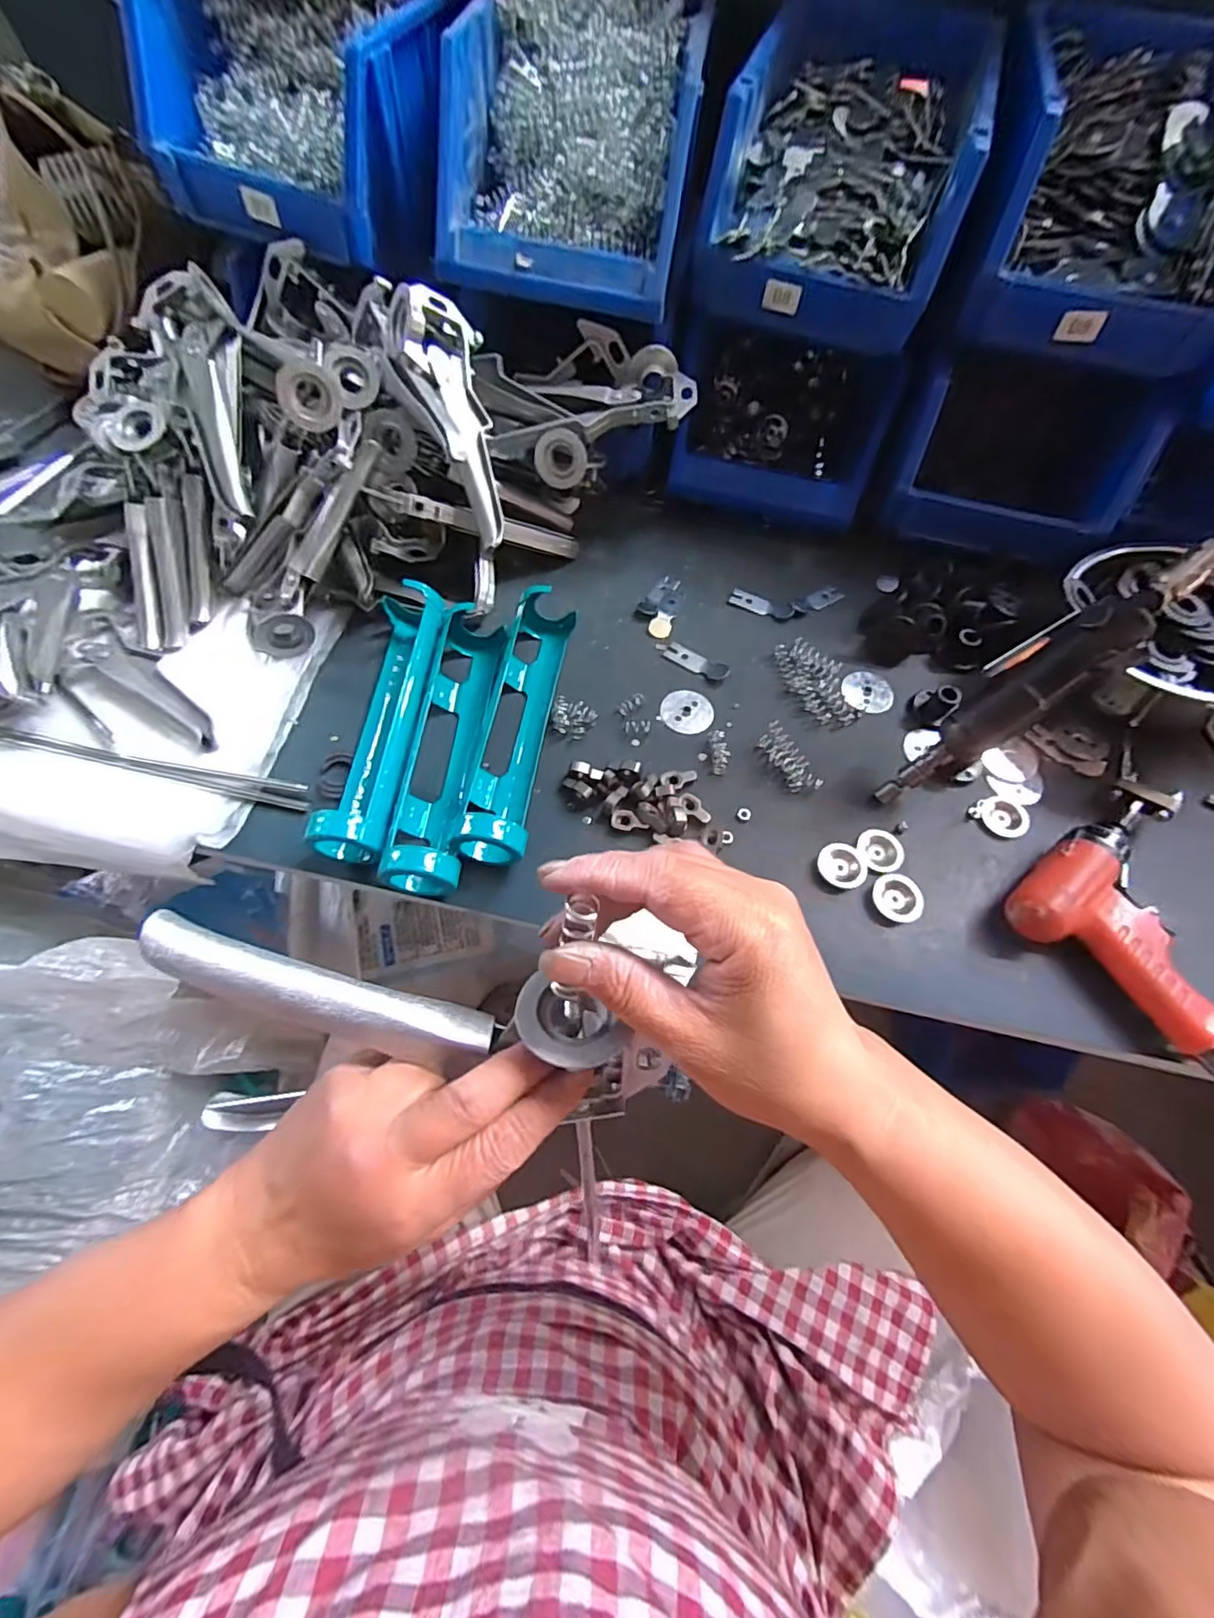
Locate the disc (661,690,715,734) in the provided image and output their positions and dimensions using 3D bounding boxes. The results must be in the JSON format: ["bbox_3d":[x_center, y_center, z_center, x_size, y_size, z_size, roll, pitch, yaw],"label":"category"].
[{"bbox_3d":[0.071,-0.087,0.511,0.046,0.004,0.044,1,63,-2],"label":"disc"}]

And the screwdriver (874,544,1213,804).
[{"bbox_3d":[0.308,-0.092,0.419,0.257,0.041,0.056,-44,65,25],"label":"screwdriver"}]

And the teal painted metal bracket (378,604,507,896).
[{"bbox_3d":[-0.125,-0.055,0.467,0.056,0.049,0.255,5,63,0],"label":"teal painted metal bracket"}]

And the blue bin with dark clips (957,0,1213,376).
[{"bbox_3d":[0.434,-0.552,0.505,0.200,0.121,0.359,15,63,6],"label":"blue bin with dark clips"}]

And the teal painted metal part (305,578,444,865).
[{"bbox_3d":[-0.177,-0.078,0.470,0.058,0.043,0.249,4,63,0],"label":"teal painted metal part"}]

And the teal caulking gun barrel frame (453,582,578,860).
[{"bbox_3d":[-0.073,-0.071,0.471,0.051,0.044,0.251,8,63,2],"label":"teal caulking gun barrel frame"}]

